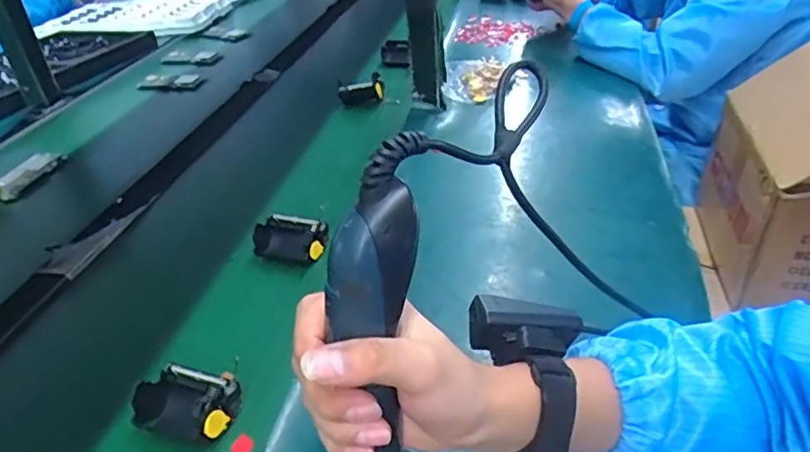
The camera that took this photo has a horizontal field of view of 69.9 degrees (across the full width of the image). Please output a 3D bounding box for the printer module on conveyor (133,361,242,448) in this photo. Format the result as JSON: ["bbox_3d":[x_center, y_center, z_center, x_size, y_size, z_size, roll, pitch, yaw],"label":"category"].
[{"bbox_3d":[-0.176,0.138,0.457,0.074,0.037,0.054,8,35,20],"label":"printer module on conveyor"}]

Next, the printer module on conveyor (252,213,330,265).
[{"bbox_3d":[-0.124,0.013,0.638,0.080,0.028,0.047,6,35,17],"label":"printer module on conveyor"}]

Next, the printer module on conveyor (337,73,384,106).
[{"bbox_3d":[-0.076,-0.236,0.998,0.078,0.044,0.032,-3,33,22],"label":"printer module on conveyor"}]

